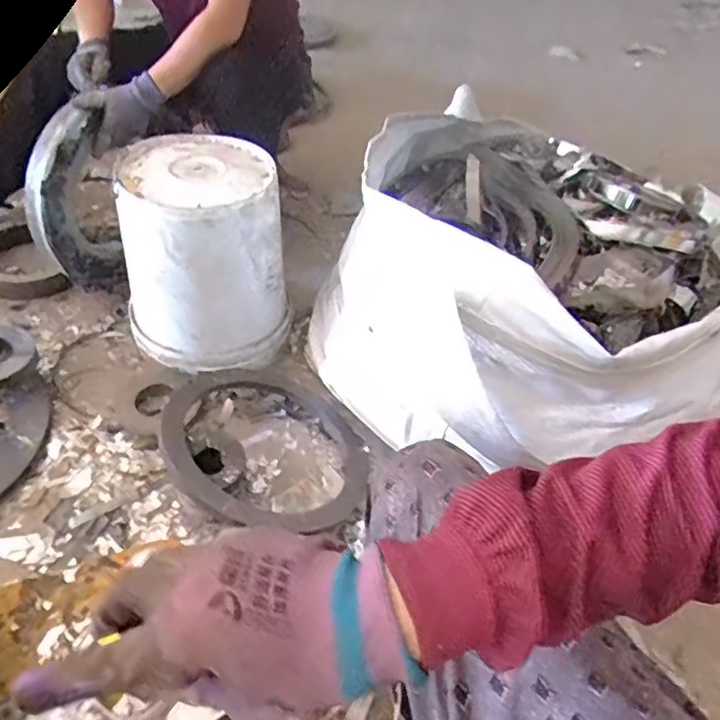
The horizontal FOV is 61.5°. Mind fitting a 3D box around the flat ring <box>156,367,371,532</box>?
[{"bbox_3d":[-0.157,0.133,1.003,0.351,0.036,0.346,22,33,-15],"label":"flat ring"}]

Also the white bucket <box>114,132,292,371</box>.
[{"bbox_3d":[-0.285,-0.192,1.118,0.267,0.338,0.267,-6,46,-13],"label":"white bucket"}]

